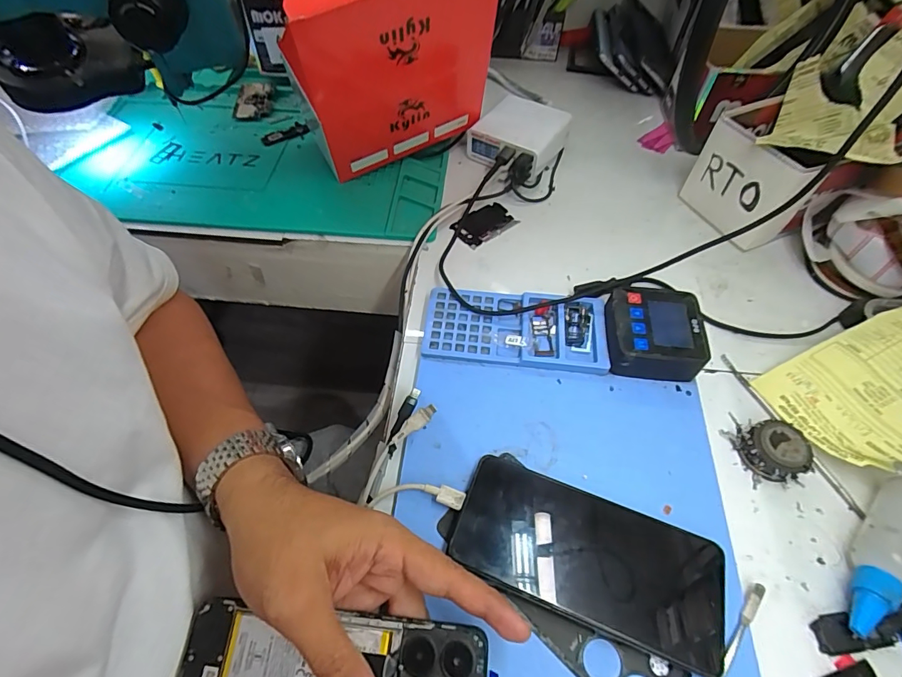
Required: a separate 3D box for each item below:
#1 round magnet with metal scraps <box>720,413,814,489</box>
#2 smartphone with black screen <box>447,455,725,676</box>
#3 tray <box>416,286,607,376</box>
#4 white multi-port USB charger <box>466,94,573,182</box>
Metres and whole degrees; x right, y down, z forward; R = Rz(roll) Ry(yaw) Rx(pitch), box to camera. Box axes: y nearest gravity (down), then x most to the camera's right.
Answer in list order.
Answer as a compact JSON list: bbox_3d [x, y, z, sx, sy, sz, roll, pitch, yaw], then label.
[{"bbox_3d":[0.231,0.078,0.330,0.043,0.022,0.049,-4,57,-3],"label":"round magnet with metal scraps"},{"bbox_3d":[0.085,0.134,0.282,0.164,0.016,0.076,18,58,11],"label":"smartphone with black screen"},{"bbox_3d":[0.053,-0.009,0.377,0.147,0.013,0.068,5,57,3],"label":"tray"},{"bbox_3d":[0.075,-0.227,0.512,0.090,0.041,0.093,30,61,18],"label":"white multi-port USB charger"}]

